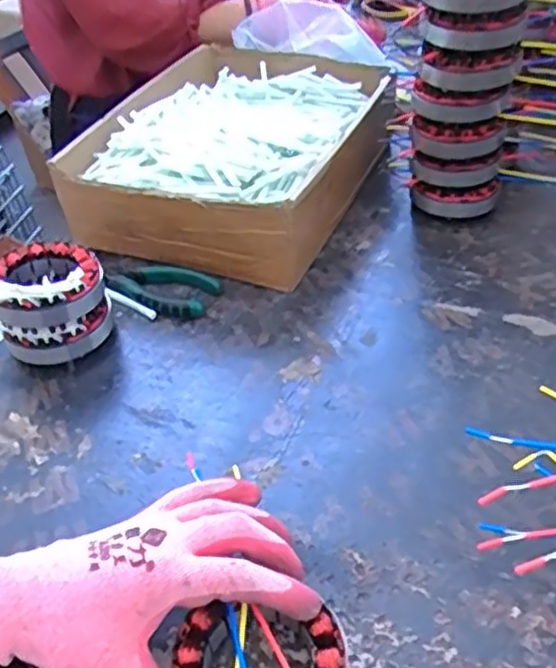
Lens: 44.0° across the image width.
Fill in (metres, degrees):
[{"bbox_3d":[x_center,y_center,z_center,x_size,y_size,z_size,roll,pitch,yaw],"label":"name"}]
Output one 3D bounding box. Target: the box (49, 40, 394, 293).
[{"bbox_3d":[-0.030,-0.190,0.715,0.242,0.105,0.329,15,45,22],"label":"box"}]

